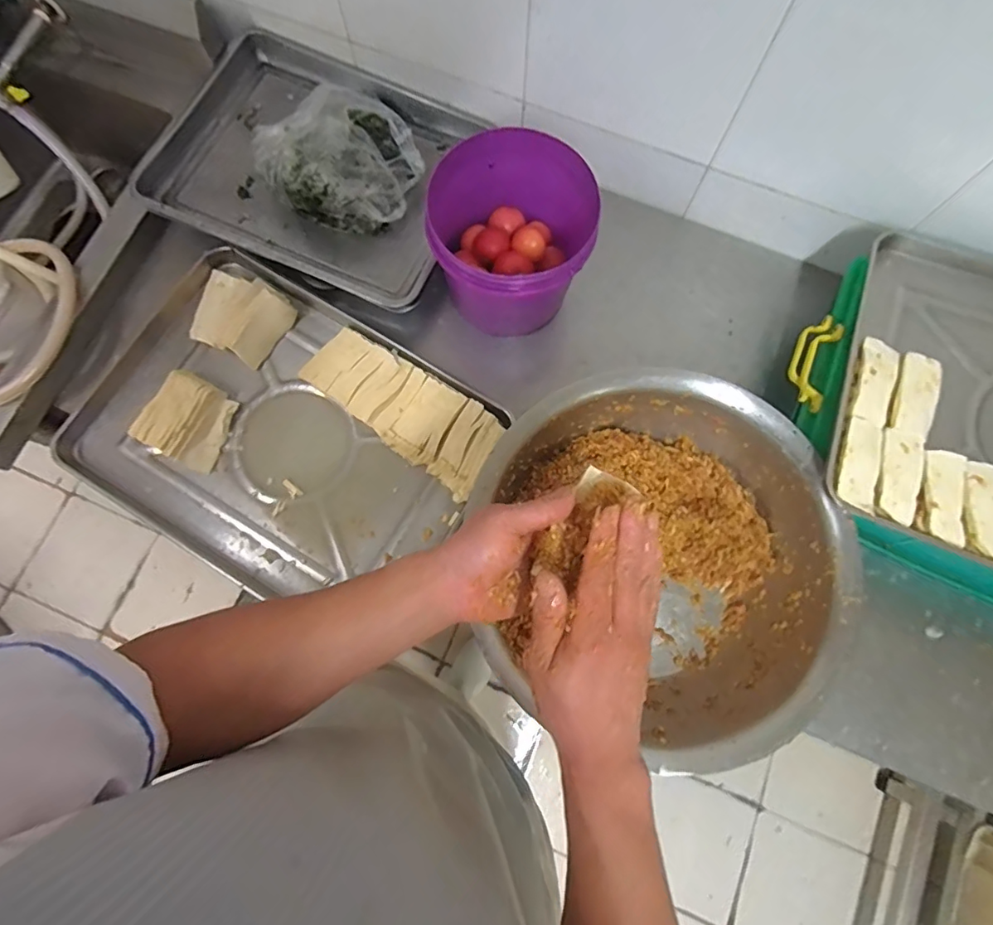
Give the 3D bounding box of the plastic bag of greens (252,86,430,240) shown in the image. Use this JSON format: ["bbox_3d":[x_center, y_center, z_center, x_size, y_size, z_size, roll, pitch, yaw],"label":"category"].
[{"bbox_3d":[-0.238,-0.465,0.810,0.231,0.123,0.189,-34,80,-9],"label":"plastic bag of greens"}]

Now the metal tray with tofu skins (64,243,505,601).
[{"bbox_3d":[-0.323,-0.038,0.800,0.567,0.074,0.424,32,78,6],"label":"metal tray with tofu skins"}]

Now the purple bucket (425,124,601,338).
[{"bbox_3d":[0.022,-0.346,0.791,0.229,0.182,0.267,5,77,0],"label":"purple bucket"}]

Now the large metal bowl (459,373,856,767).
[{"bbox_3d":[0.209,0.110,0.704,0.462,0.158,0.426,0,77,-1],"label":"large metal bowl"}]

